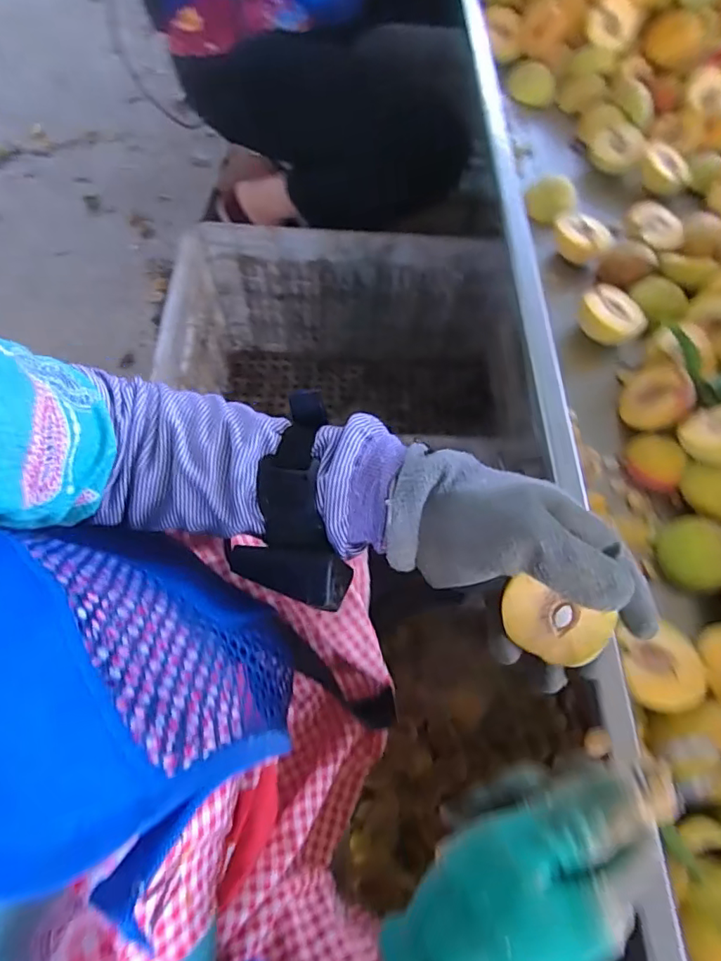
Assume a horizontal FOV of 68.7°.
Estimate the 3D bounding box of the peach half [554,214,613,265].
[{"bbox_3d":[0.241,-0.265,0.576,0.063,0.037,0.051,25,66,9],"label":"peach half"}]

